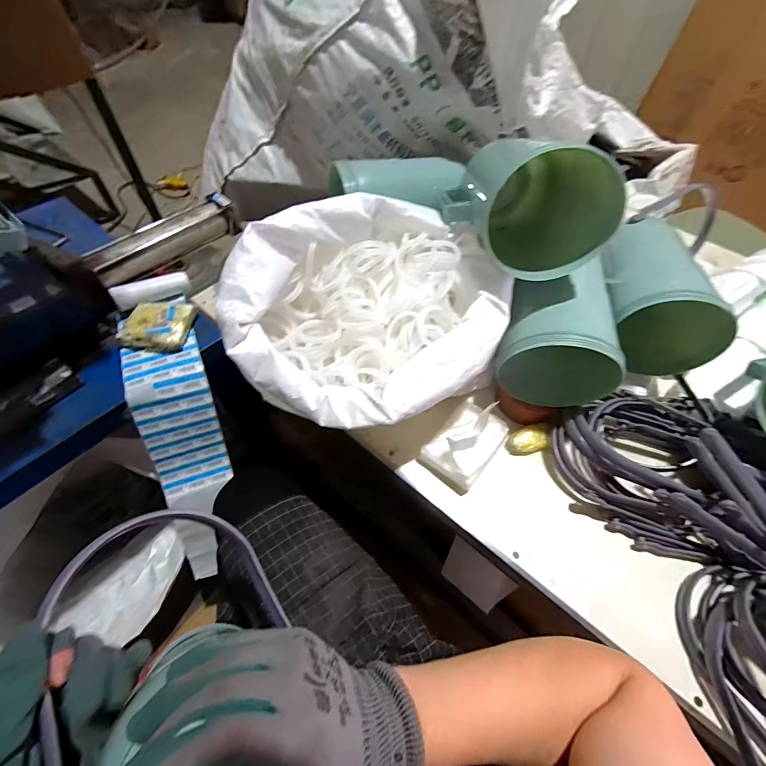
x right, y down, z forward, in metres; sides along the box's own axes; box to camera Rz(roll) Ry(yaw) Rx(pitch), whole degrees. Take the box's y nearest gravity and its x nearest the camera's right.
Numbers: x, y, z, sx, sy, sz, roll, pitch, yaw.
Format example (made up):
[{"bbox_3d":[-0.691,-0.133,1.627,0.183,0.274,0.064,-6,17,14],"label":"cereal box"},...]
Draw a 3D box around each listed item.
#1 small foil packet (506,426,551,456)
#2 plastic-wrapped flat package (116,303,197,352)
[{"bbox_3d":[0.231,0.092,0.598,0.066,0.023,0.041,-19,59,-15],"label":"small foil packet"},{"bbox_3d":[-0.358,-0.094,0.604,0.093,0.030,0.089,10,56,4],"label":"plastic-wrapped flat package"}]

